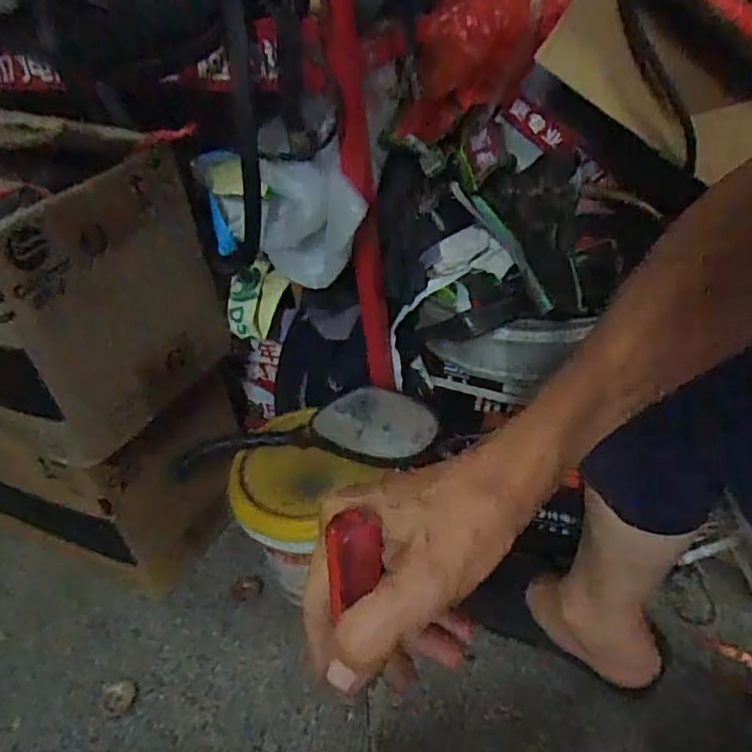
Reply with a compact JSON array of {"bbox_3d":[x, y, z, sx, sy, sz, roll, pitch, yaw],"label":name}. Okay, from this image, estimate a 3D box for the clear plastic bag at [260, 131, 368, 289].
[{"bbox_3d":[-0.059,-0.143,0.554,0.094,0.118,0.046,36,46,7],"label":"clear plastic bag"}]

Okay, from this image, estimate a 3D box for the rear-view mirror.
[{"bbox_3d":[-0.076,0.060,0.657,0.281,0.047,0.086,-2,36,7],"label":"rear-view mirror"}]

